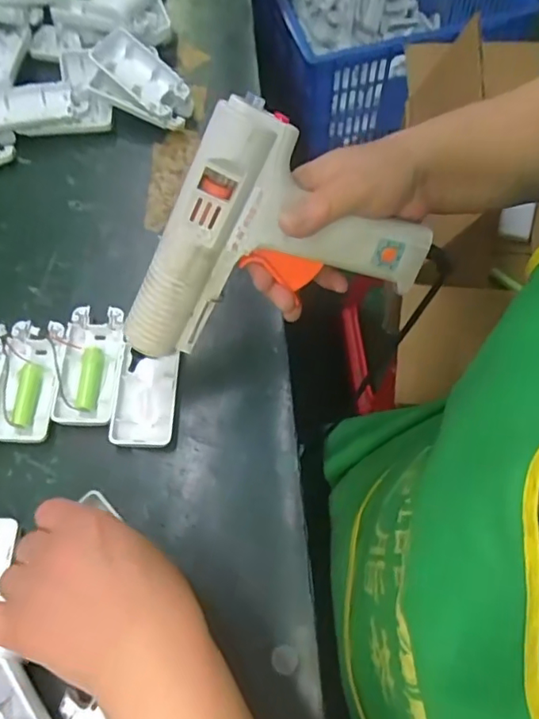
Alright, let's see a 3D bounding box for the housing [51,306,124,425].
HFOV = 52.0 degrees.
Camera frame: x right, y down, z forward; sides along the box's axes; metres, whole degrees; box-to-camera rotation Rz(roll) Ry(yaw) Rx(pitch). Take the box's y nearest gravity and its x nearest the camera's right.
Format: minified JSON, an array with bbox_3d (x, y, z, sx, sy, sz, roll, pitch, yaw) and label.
[{"bbox_3d":[-0.139,0.005,0.430,0.044,0.016,0.093,0,65,-1],"label":"housing"}]

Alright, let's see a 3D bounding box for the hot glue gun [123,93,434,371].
[{"bbox_3d":[-0.003,-0.089,0.360,0.198,0.144,0.042,-11,32,-4],"label":"hot glue gun"}]

